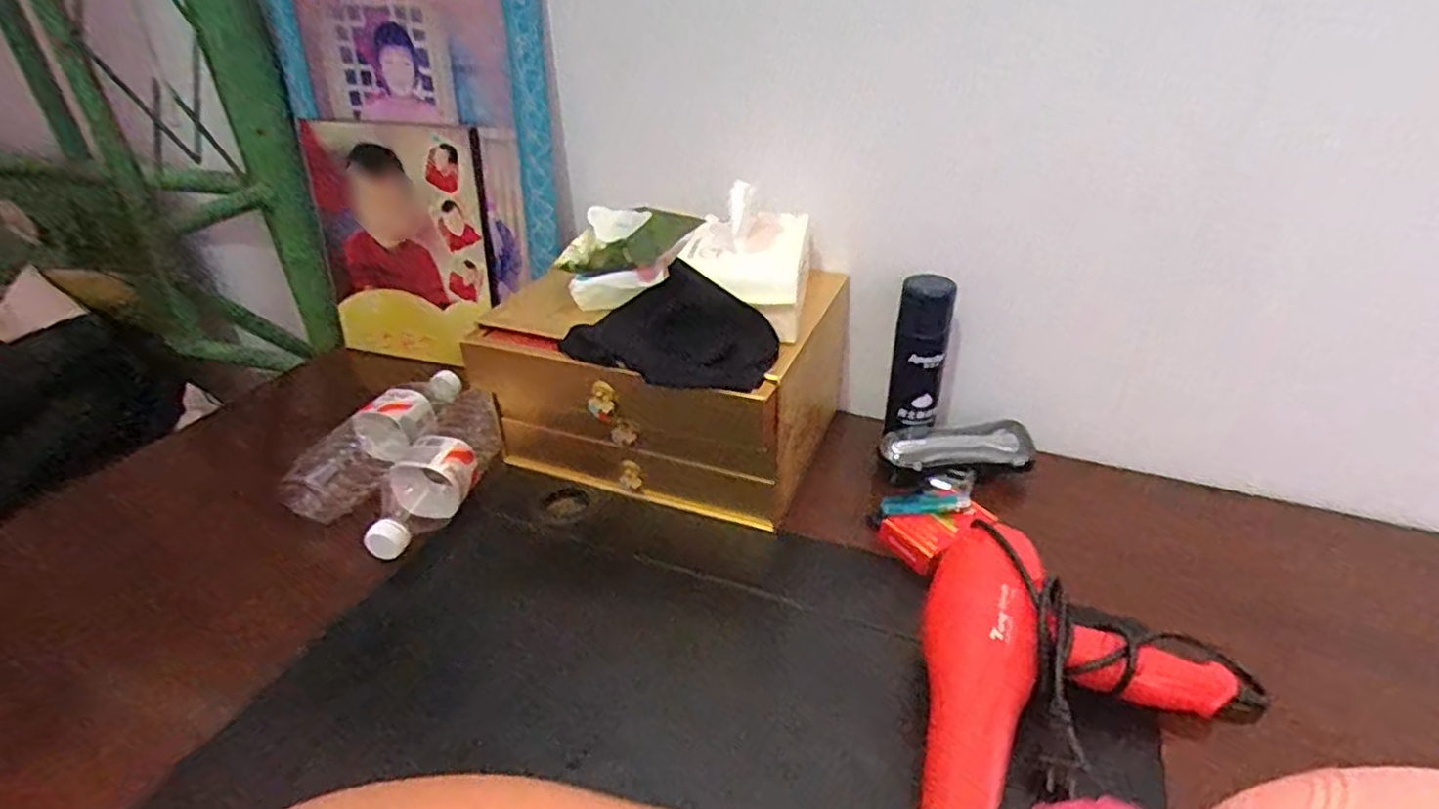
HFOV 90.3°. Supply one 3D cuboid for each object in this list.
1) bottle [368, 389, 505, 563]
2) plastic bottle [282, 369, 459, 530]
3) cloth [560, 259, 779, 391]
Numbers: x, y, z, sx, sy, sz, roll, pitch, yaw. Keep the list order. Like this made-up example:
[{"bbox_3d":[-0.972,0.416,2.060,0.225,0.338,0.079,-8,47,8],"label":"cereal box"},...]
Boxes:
[{"bbox_3d":[-0.275,0.067,0.686,0.074,0.055,0.201,4,34,9],"label":"bottle"},{"bbox_3d":[-0.344,0.034,0.742,0.065,0.057,0.231,13,36,20],"label":"plastic bottle"},{"bbox_3d":[-0.047,-0.063,0.599,0.182,0.068,0.073,15,37,23],"label":"cloth"}]

